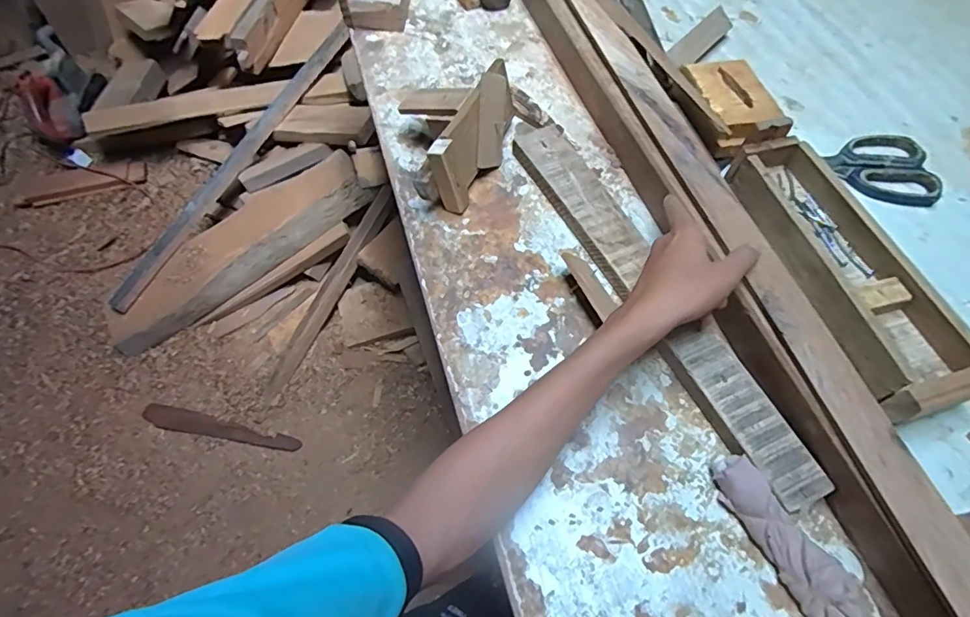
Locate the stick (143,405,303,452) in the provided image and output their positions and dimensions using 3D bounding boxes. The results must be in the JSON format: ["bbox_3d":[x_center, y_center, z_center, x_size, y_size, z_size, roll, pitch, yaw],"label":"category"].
[{"bbox_3d":[-0.602,0.279,1.180,0.360,0.027,0.049,11,60,7],"label":"stick"}]

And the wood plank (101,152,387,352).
[{"bbox_3d":[-0.636,-0.151,1.303,0.737,0.057,0.212,-34,65,-1],"label":"wood plank"}]

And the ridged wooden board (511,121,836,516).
[{"bbox_3d":[0.137,-0.023,0.451,0.052,0.022,0.400,-23,63,-13],"label":"ridged wooden board"}]

